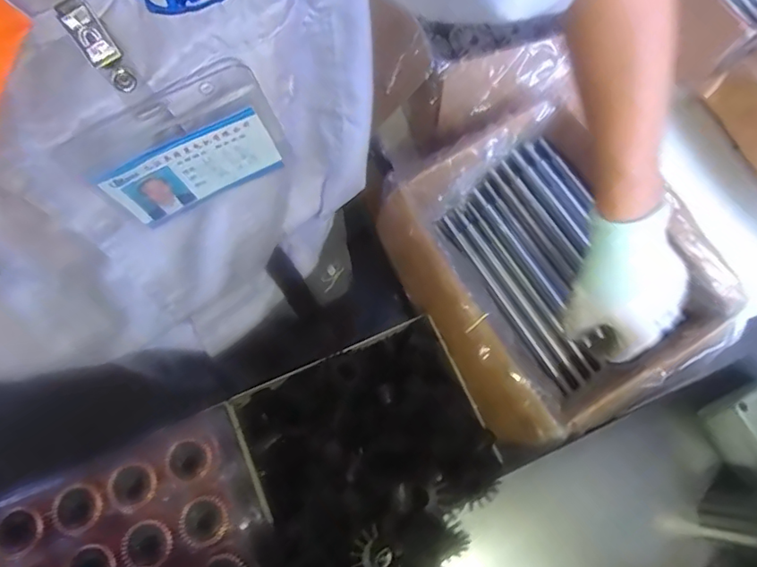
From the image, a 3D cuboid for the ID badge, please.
[{"bbox_3d":[-0.099,-0.067,0.284,0.097,0.079,0.007,-25,63,-1],"label":"ID badge"}]

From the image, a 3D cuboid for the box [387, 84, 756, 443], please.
[{"bbox_3d":[0.162,-0.009,0.559,0.245,0.112,0.292,-28,74,-8],"label":"box"}]

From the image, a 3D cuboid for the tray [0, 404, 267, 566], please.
[{"bbox_3d":[-0.192,0.207,0.429,0.194,0.037,0.141,-23,73,-7],"label":"tray"}]

